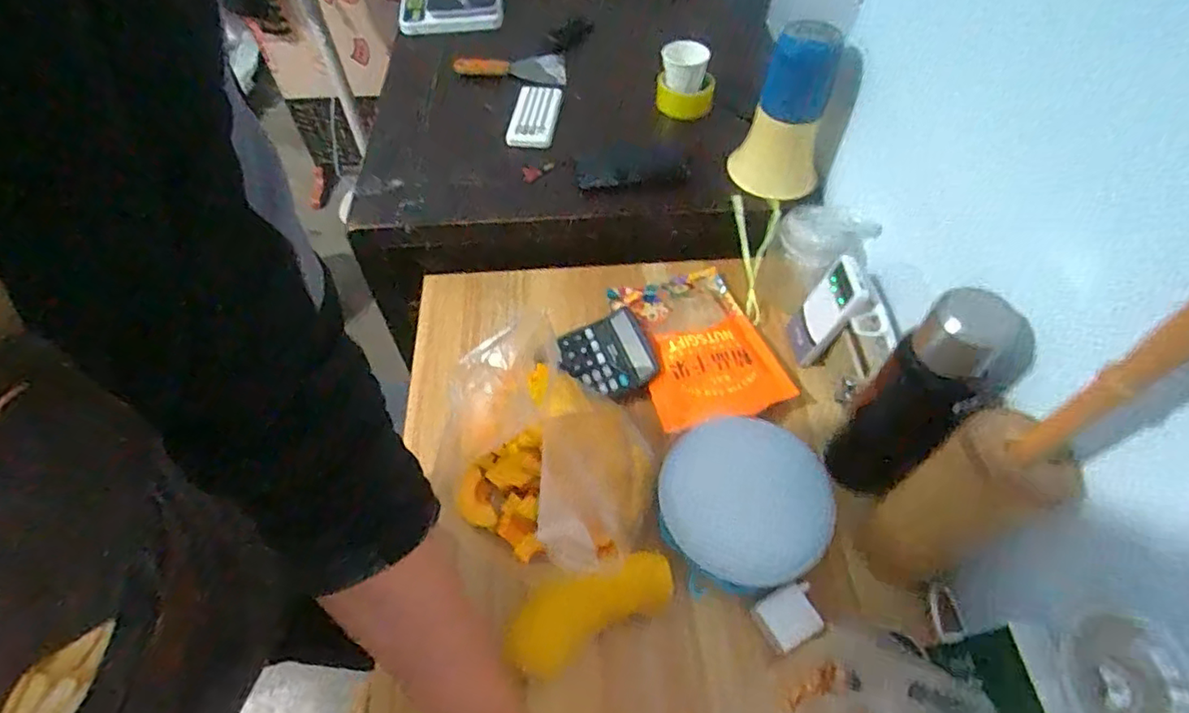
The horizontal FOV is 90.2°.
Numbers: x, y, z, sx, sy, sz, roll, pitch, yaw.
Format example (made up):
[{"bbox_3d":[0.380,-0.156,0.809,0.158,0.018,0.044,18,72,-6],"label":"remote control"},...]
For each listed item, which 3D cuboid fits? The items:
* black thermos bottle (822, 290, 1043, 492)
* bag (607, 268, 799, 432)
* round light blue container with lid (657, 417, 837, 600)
[{"bbox_3d":[0.308,0.056,0.588,0.076,0.292,0.086,-37,63,-23],"label":"black thermos bottle"},{"bbox_3d":[0.135,-0.024,0.771,0.170,0.033,0.242,-14,56,-10],"label":"bag"},{"bbox_3d":[0.156,0.153,0.632,0.167,0.059,0.176,0,57,0],"label":"round light blue container with lid"}]

